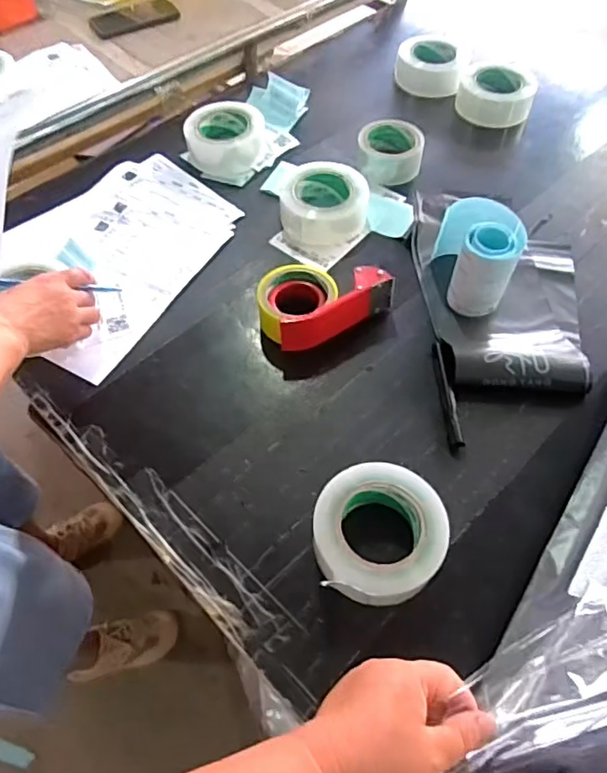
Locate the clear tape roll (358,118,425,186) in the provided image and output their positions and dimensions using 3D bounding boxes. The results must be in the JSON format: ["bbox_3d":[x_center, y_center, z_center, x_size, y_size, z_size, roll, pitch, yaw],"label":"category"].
[{"bbox_3d":[0.135,-0.366,0.875,0.095,0.060,0.088,1,58,-1],"label":"clear tape roll"}]

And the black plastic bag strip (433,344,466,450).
[{"bbox_3d":[0.168,0.005,0.648,0.014,0.017,0.137,-1,58,-2],"label":"black plastic bag strip"}]

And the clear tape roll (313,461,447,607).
[{"bbox_3d":[0.071,0.143,0.538,0.120,0.054,0.127,1,58,-1],"label":"clear tape roll"}]

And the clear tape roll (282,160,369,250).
[{"bbox_3d":[0.031,-0.267,0.810,0.130,0.041,0.133,0,58,-1],"label":"clear tape roll"}]

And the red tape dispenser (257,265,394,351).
[{"bbox_3d":[0.030,-0.109,0.696,0.170,0.057,0.104,-15,60,-11],"label":"red tape dispenser"}]

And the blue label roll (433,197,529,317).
[{"bbox_3d":[0.213,-0.160,0.699,0.097,0.116,0.093,1,58,-1],"label":"blue label roll"}]

